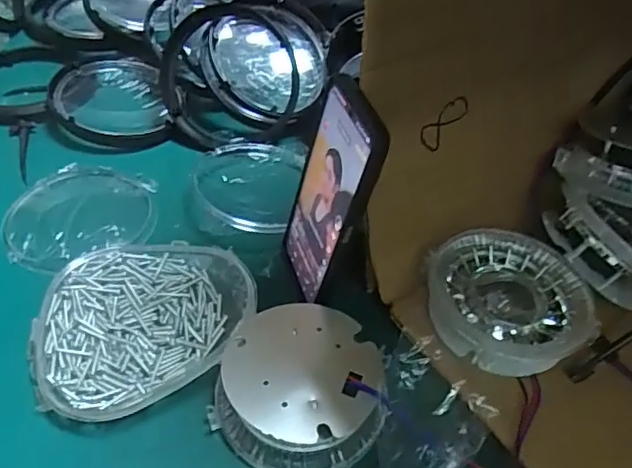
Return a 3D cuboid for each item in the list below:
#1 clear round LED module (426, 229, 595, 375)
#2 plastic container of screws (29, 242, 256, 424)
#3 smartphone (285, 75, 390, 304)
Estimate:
[{"bbox_3d":[0.138,0.047,0.412,0.104,0.032,0.108,2,44,-2],"label":"clear round LED module"},{"bbox_3d":[-0.119,0.059,0.396,0.146,0.024,0.134,2,44,-2],"label":"plastic container of screws"},{"bbox_3d":[0.008,-0.023,0.395,0.008,0.164,0.072,-4,47,-25],"label":"smartphone"}]

